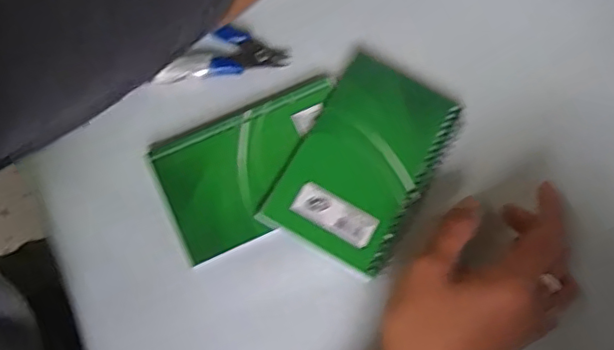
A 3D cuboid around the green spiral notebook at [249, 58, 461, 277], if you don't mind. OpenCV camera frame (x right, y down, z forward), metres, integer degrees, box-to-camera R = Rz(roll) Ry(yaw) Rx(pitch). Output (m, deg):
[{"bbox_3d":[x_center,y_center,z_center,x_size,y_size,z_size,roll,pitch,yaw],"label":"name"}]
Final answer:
[{"bbox_3d":[0.036,-0.009,0.371,0.081,0.009,0.129,30,76,8],"label":"green spiral notebook"}]

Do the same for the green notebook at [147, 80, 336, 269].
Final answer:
[{"bbox_3d":[-0.031,-0.005,0.373,0.124,0.005,0.080,-24,75,-7],"label":"green notebook"}]

